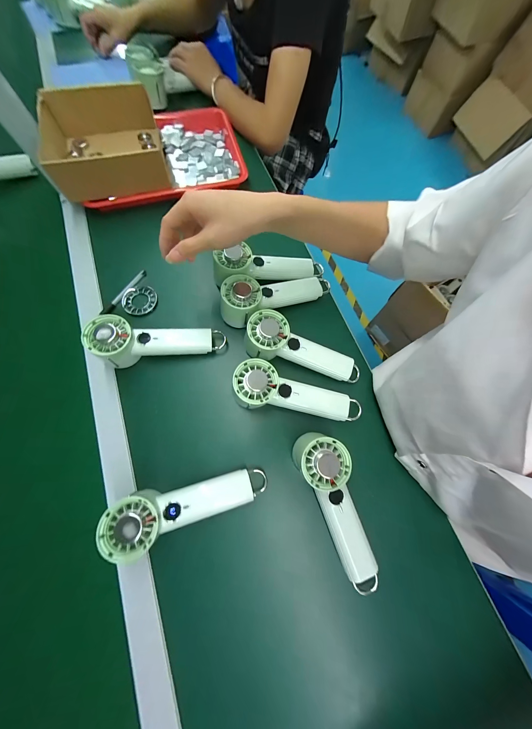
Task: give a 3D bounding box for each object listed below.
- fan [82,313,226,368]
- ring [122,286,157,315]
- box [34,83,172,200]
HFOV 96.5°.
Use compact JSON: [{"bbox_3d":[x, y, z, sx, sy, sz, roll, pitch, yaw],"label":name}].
[{"bbox_3d":[-0.169,-0.036,0.381,0.200,0.061,0.064,-1,71,-17],"label":"fan"},{"bbox_3d":[-0.227,-0.116,0.427,0.054,0.013,0.056,0,72,-1],"label":"ring"},{"bbox_3d":[-0.314,-0.443,0.475,0.192,0.086,0.215,-18,73,-7],"label":"box"}]

